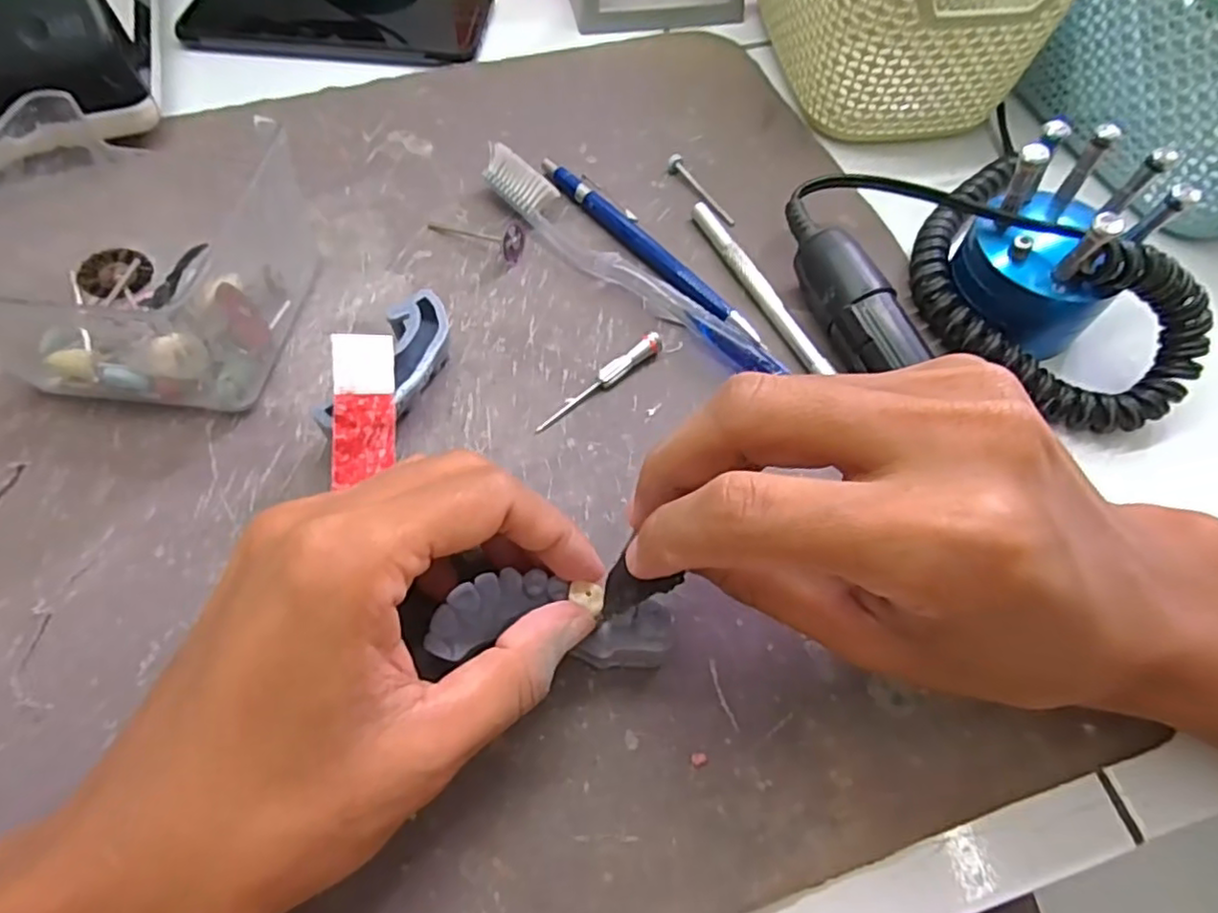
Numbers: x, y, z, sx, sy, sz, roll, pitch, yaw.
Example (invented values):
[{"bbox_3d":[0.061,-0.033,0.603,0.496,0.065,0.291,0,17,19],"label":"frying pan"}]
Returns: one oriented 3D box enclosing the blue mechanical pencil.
[{"bbox_3d":[0.015,-0.090,0.288,0.008,0.009,0.135,-35,68,-20],"label":"blue mechanical pencil"}]

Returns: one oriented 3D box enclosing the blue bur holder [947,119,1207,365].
[{"bbox_3d":[0.169,-0.079,0.254,0.057,0.065,0.060,-38,69,-20],"label":"blue bur holder"}]

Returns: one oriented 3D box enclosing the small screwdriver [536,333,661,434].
[{"bbox_3d":[-0.003,-0.029,0.253,0.060,0.009,0.007,-37,68,-20],"label":"small screwdriver"}]

